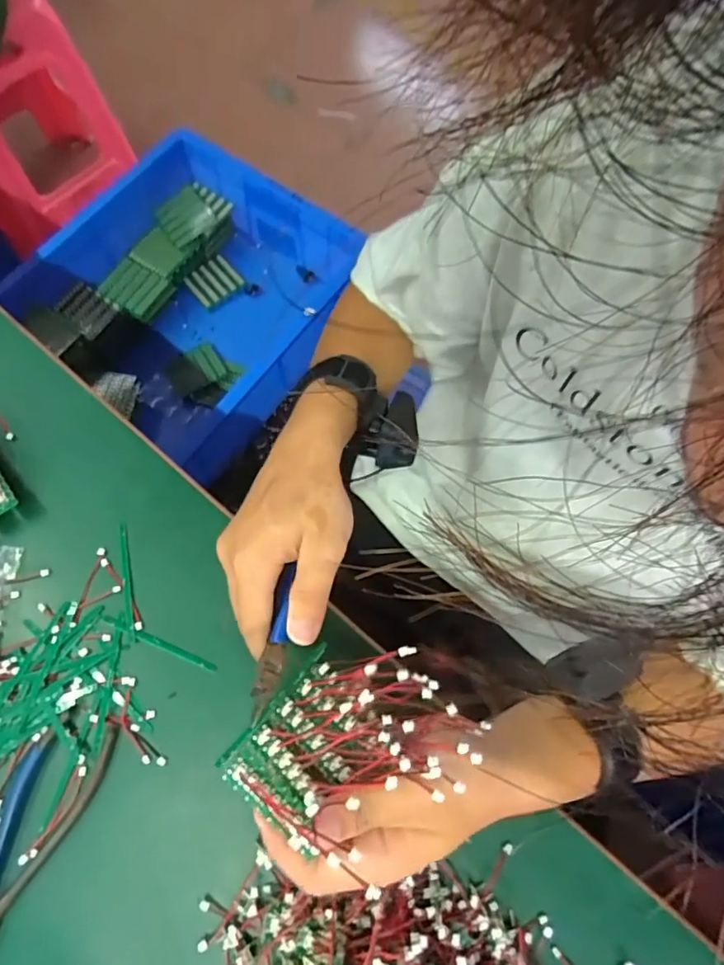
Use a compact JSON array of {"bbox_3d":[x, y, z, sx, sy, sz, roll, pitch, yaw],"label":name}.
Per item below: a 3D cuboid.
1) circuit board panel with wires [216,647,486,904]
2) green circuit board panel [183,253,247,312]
[{"bbox_3d":[-0.001,0.138,0.269,0.100,0.045,0.099,38,74,9],"label":"circuit board panel with wires"},{"bbox_3d":[-0.257,-0.351,0.893,0.084,0.008,0.071,-38,90,-3],"label":"green circuit board panel"}]

